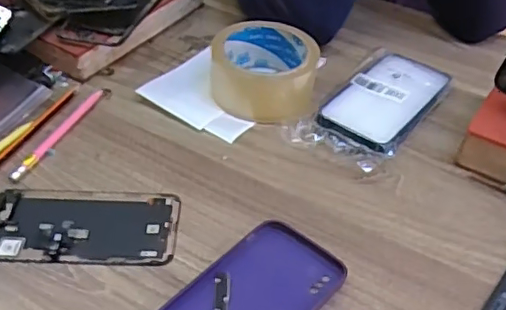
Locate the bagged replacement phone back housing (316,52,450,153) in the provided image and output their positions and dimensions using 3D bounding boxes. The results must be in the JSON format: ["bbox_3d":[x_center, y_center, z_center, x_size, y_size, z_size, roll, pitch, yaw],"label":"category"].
[{"bbox_3d":[0.125,-0.051,0.542,0.073,0.016,0.147,29,48,27],"label":"bagged replacement phone back housing"}]

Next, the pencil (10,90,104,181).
[{"bbox_3d":[-0.166,-0.022,0.496,0.011,0.005,0.130,15,43,14],"label":"pencil"}]

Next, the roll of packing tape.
[{"bbox_3d":[0.012,-0.081,0.536,0.091,0.056,0.090,1,42,-1],"label":"roll of packing tape"}]

